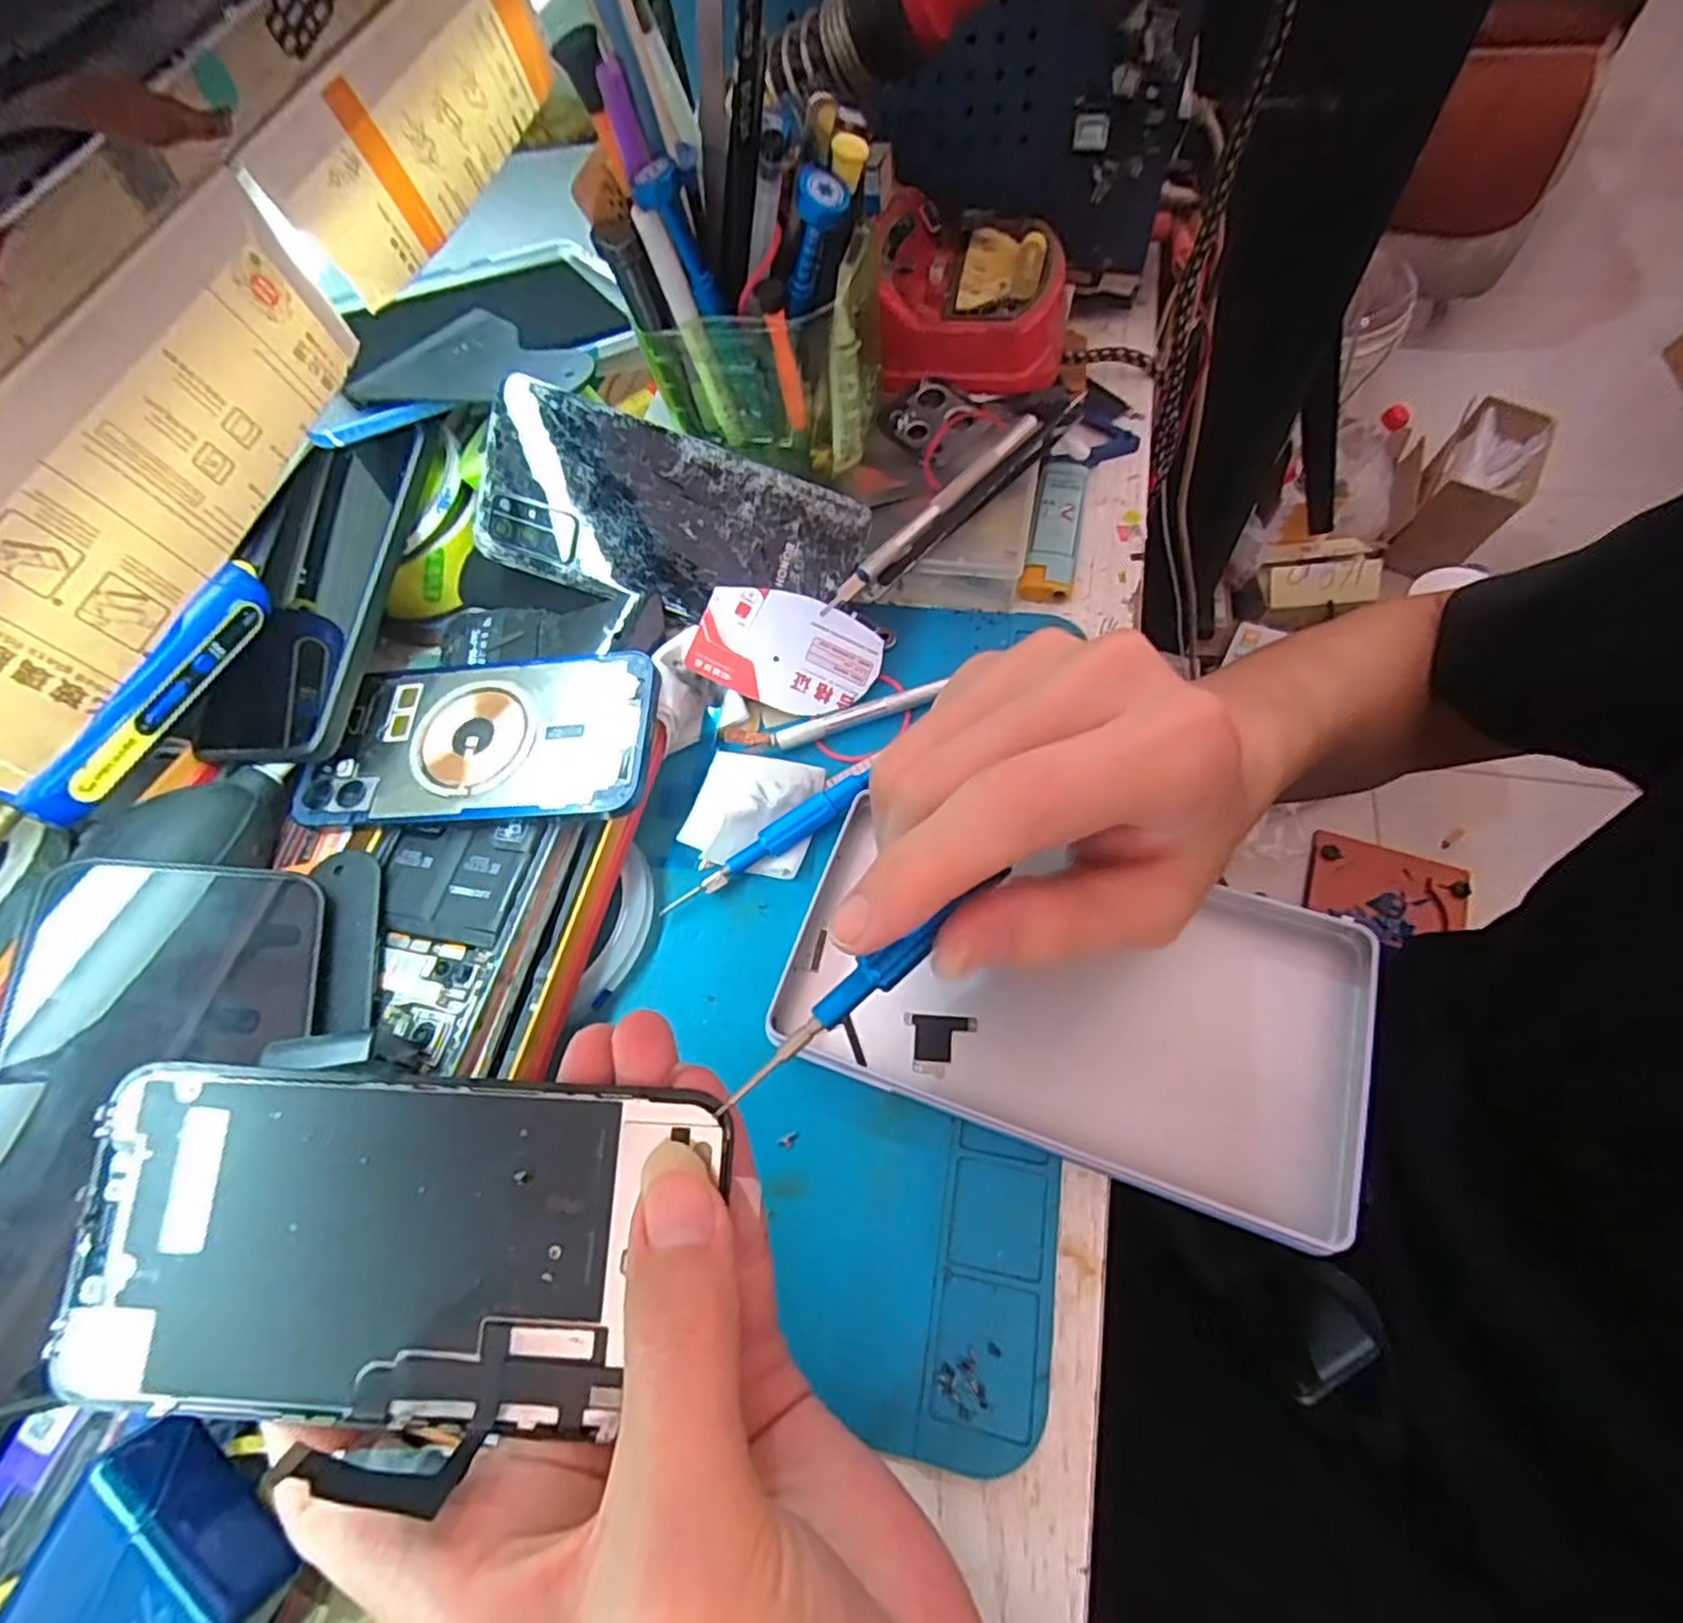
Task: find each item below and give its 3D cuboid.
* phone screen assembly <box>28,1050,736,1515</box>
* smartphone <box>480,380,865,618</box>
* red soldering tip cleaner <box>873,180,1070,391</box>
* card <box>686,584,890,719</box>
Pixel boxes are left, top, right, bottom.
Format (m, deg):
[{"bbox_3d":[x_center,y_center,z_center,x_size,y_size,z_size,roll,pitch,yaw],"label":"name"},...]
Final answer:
[{"bbox_3d":[-0.101,0.096,0.159,0.136,0.009,0.071,3,78,2],"label":"phone screen assembly"},{"bbox_3d":[-0.070,-0.120,0.304,0.152,0.009,0.070,15,101,-5],"label":"smartphone"},{"bbox_3d":[0.061,-0.248,0.351,0.091,0.041,0.093,8,65,11],"label":"red soldering tip cleaner"},{"bbox_3d":[-0.022,-0.068,0.310,0.074,0.004,0.047,22,94,-5],"label":"card"}]

